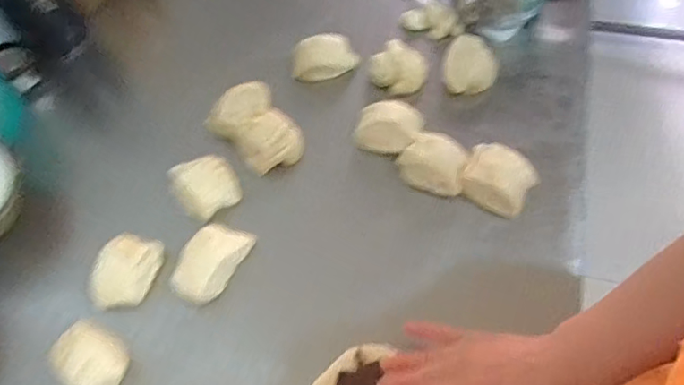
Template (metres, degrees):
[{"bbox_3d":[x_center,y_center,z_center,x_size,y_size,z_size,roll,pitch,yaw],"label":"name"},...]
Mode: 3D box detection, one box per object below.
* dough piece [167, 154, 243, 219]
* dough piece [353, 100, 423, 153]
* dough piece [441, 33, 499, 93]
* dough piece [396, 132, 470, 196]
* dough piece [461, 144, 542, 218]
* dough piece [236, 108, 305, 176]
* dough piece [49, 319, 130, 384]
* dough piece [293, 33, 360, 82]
[{"bbox_3d":[-0.158,-0.008,0.600,0.066,0.044,0.064,-25,62,-11],"label":"dough piece"},{"bbox_3d":[0.057,-0.081,0.628,0.079,0.032,0.054,7,61,8],"label":"dough piece"},{"bbox_3d":[0.165,-0.167,0.663,0.067,0.043,0.069,-2,60,3],"label":"dough piece"},{"bbox_3d":[0.105,-0.037,0.598,0.076,0.034,0.059,14,62,11],"label":"dough piece"},{"bbox_3d":[0.179,-0.017,0.589,0.074,0.033,0.067,28,66,18],"label":"dough piece"},{"bbox_3d":[-0.089,-0.065,0.630,0.073,0.042,0.068,-22,61,-9],"label":"dough piece"},{"bbox_3d":[-0.244,0.161,0.497,0.071,0.035,0.059,34,68,21],"label":"dough piece"},{"bbox_3d":[-0.024,-0.178,0.687,0.087,0.047,0.047,-18,61,-7],"label":"dough piece"}]

